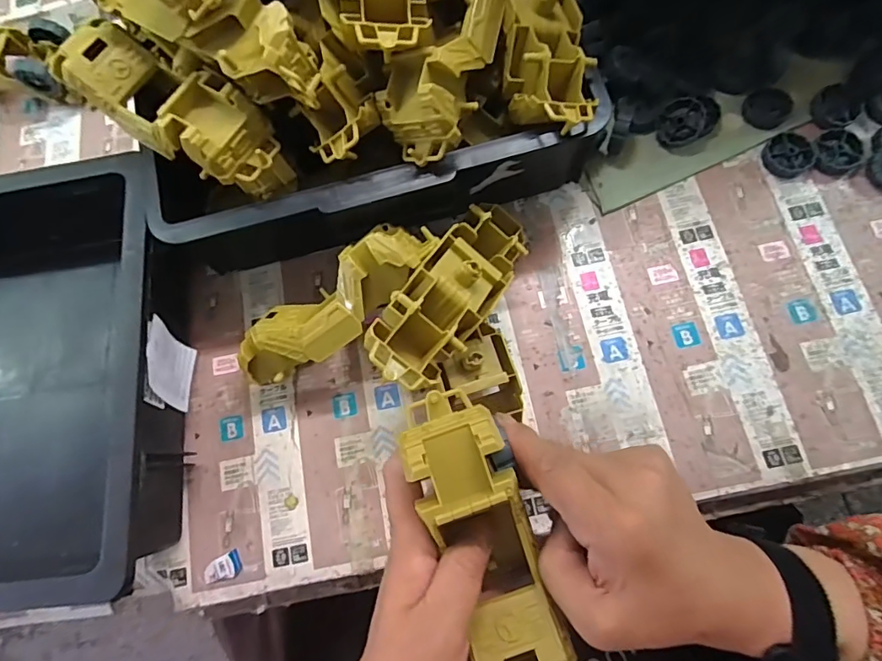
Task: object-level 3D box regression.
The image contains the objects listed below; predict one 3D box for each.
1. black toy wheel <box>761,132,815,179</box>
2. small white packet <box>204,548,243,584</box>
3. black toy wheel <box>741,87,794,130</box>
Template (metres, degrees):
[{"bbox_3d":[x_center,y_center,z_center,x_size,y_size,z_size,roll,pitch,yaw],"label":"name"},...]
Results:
[{"bbox_3d":[0.301,-0.151,0.434,0.037,0.017,0.039,-1,75,5],"label":"black toy wheel"},{"bbox_3d":[-0.171,0.186,0.388,0.030,0.004,0.018,-26,75,-2],"label":"small white packet"},{"bbox_3d":[0.292,-0.199,0.447,0.036,0.016,0.037,-1,75,5],"label":"black toy wheel"}]

